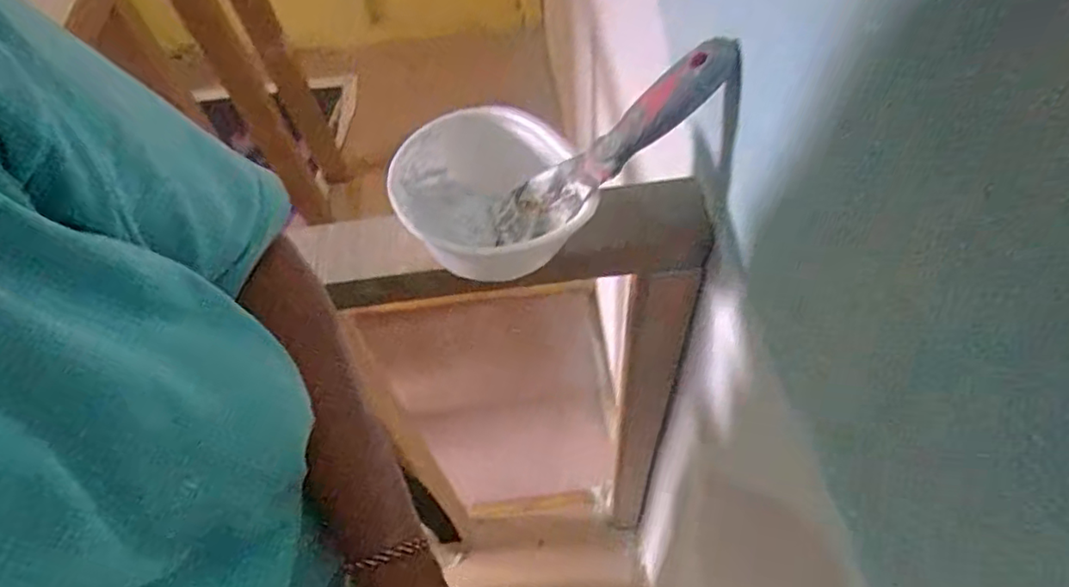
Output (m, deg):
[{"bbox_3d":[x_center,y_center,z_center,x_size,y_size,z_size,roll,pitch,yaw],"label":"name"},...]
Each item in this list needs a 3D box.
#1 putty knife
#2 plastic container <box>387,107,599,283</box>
[{"bbox_3d":[0.047,-0.091,0.395,0.189,0.020,0.045,-36,50,29],"label":"putty knife"},{"bbox_3d":[-0.025,-0.064,0.434,0.134,0.075,0.121,8,57,10],"label":"plastic container"}]

